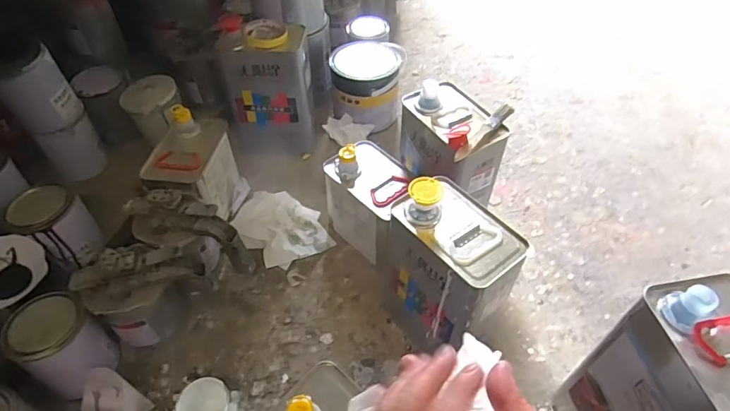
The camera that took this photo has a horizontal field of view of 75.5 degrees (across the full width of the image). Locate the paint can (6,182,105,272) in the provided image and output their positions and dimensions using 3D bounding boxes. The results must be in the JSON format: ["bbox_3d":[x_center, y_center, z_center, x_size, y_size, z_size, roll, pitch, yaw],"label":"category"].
[{"bbox_3d":[-0.503,0.034,0.776,0.109,0.104,0.095,27,55,21],"label":"paint can"}]

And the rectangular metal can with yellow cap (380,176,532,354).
[{"bbox_3d":[0.117,0.102,0.690,0.112,0.302,0.164,-33,57,-25],"label":"rectangular metal can with yellow cap"}]

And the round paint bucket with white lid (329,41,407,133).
[{"bbox_3d":[0.006,-0.273,1.116,0.160,0.157,0.163,0,50,0],"label":"round paint bucket with white lid"}]

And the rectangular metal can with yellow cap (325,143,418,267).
[{"bbox_3d":[0.015,-0.013,0.864,0.121,0.184,0.151,-35,58,-26],"label":"rectangular metal can with yellow cap"}]

